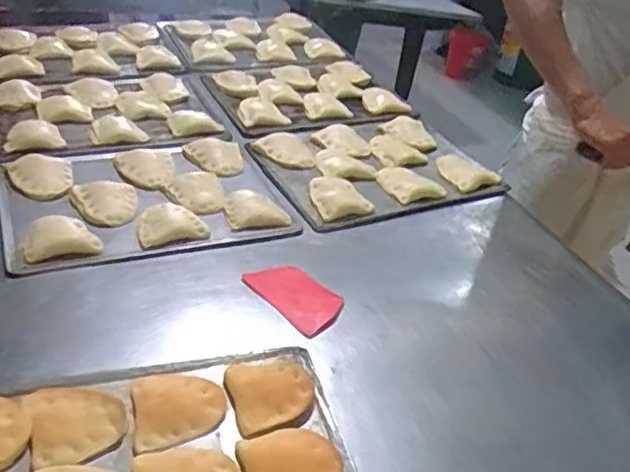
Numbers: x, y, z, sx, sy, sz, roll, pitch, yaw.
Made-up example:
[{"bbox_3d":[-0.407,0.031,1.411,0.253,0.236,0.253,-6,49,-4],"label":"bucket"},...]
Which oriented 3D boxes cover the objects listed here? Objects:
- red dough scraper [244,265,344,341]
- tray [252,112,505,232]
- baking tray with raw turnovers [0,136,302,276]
[{"bbox_3d":[-0.029,0.089,0.895,0.147,0.011,0.093,31,41,30],"label":"red dough scraper"},{"bbox_3d":[0.120,-0.158,1.238,0.448,0.035,0.340,-11,39,-26],"label":"tray"},{"bbox_3d":[-0.294,-0.072,1.048,0.442,0.034,0.336,-11,38,-25],"label":"baking tray with raw turnovers"}]

